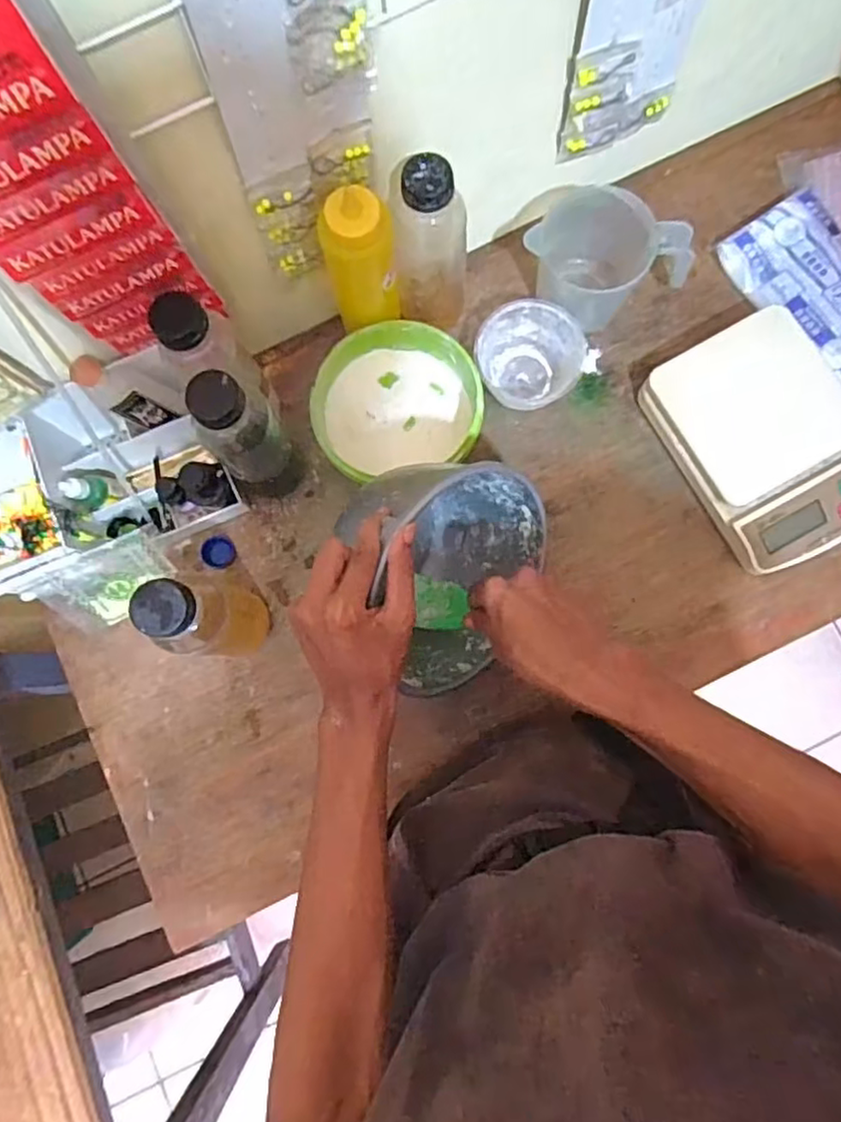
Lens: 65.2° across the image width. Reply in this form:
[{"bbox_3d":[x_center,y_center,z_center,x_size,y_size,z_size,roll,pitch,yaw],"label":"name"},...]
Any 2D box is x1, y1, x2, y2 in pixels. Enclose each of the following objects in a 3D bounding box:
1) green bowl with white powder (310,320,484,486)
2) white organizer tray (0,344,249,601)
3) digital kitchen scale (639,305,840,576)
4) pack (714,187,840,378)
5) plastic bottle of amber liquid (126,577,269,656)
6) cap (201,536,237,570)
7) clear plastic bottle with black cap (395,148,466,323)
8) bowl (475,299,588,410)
[{"bbox_3d":[-0.022,-0.147,0.625,0.152,0.065,0.137,-10,81,1],"label":"green bowl with white powder"},{"bbox_3d":[-0.301,-0.076,0.610,0.222,0.104,0.150,-21,81,-1],"label":"white organizer tray"},{"bbox_3d":[0.323,-0.111,0.612,0.154,0.047,0.213,-30,81,-2],"label":"digital kitchen scale"},{"bbox_3d":[0.402,-0.241,0.631,0.100,0.039,0.239,-33,81,-3],"label":"pack"},{"bbox_3d":[-0.169,0.046,0.540,0.047,0.195,0.060,1,81,3],"label":"plastic bottle of amber liquid"},{"bbox_3d":[-0.197,-0.009,0.643,0.033,0.008,0.032,0,81,3],"label":"cap"},{"bbox_3d":[0.011,-0.266,0.579,0.060,0.183,0.050,0,81,3],"label":"clear plastic bottle with black cap"},{"bbox_3d":[0.105,-0.200,0.635,0.088,0.049,0.089,0,81,3],"label":"bowl"}]

